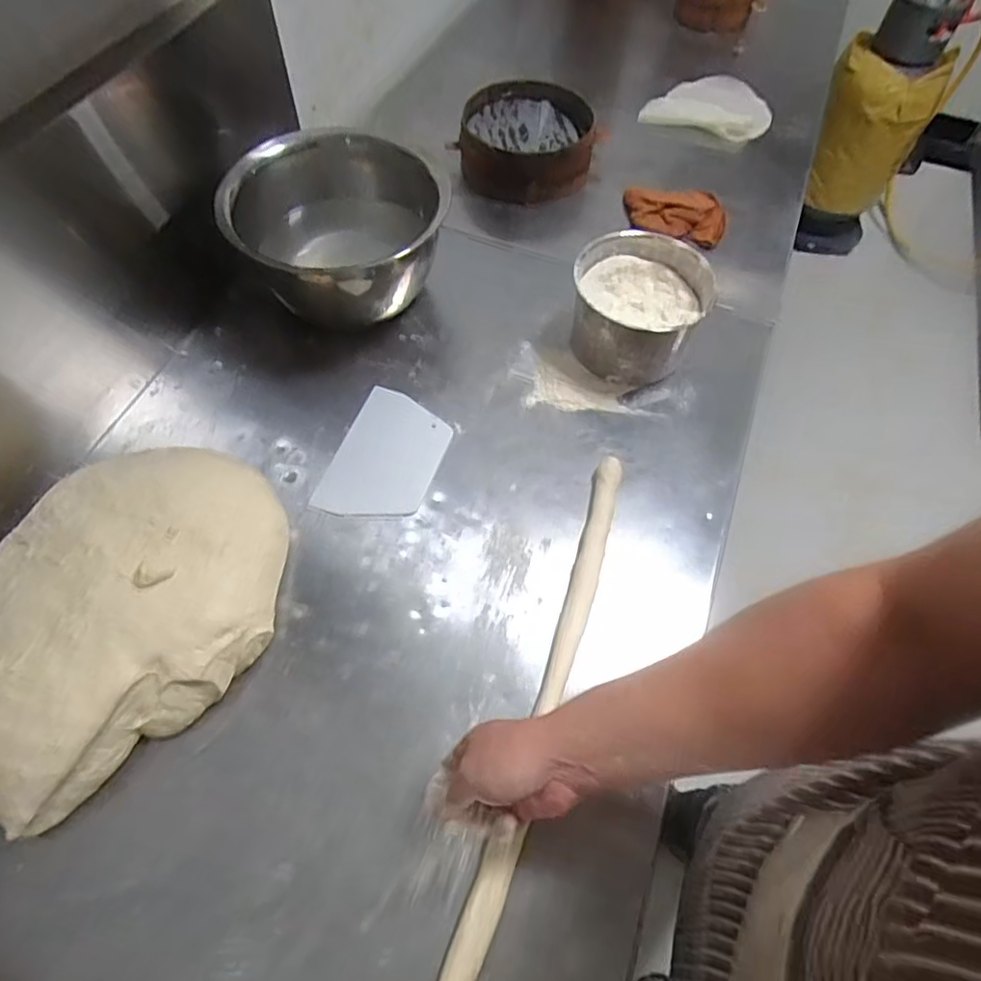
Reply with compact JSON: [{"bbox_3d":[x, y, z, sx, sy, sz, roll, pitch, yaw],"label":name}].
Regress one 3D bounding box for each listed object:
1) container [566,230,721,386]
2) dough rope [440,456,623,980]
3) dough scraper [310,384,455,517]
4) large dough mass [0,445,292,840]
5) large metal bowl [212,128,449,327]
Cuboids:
[{"bbox_3d":[0.194,-0.239,0.814,0.171,0.108,0.182,28,63,14],"label":"container"},{"bbox_3d":[0.042,0.228,0.592,0.042,0.026,0.629,18,61,9],"label":"dough rope"},{"bbox_3d":[-0.124,-0.043,0.749,0.122,0.007,0.183,18,59,5],"label":"dough scraper"},{"bbox_3d":[-0.368,0.099,0.613,0.341,0.088,0.291,-36,67,-20],"label":"large dough mass"},{"bbox_3d":[-0.200,-0.347,0.832,0.268,0.177,0.268,1,60,-1],"label":"large metal bowl"}]

